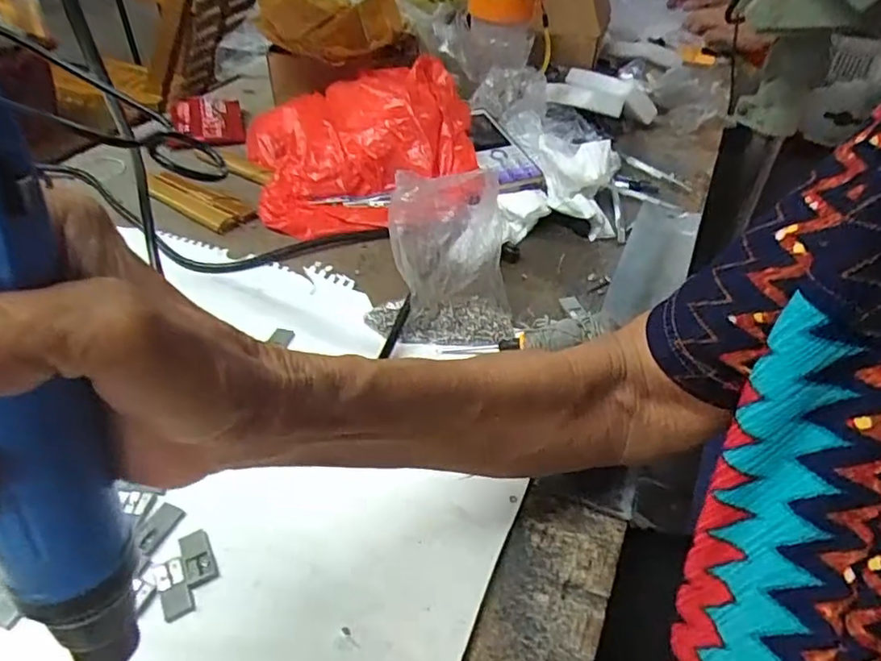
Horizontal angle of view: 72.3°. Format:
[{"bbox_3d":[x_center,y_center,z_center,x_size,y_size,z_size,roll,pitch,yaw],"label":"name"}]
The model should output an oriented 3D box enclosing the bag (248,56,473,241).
[{"bbox_3d":[-0.071,-0.184,0.576,0.215,0.072,0.206,-12,42,-14],"label":"bag"}]

